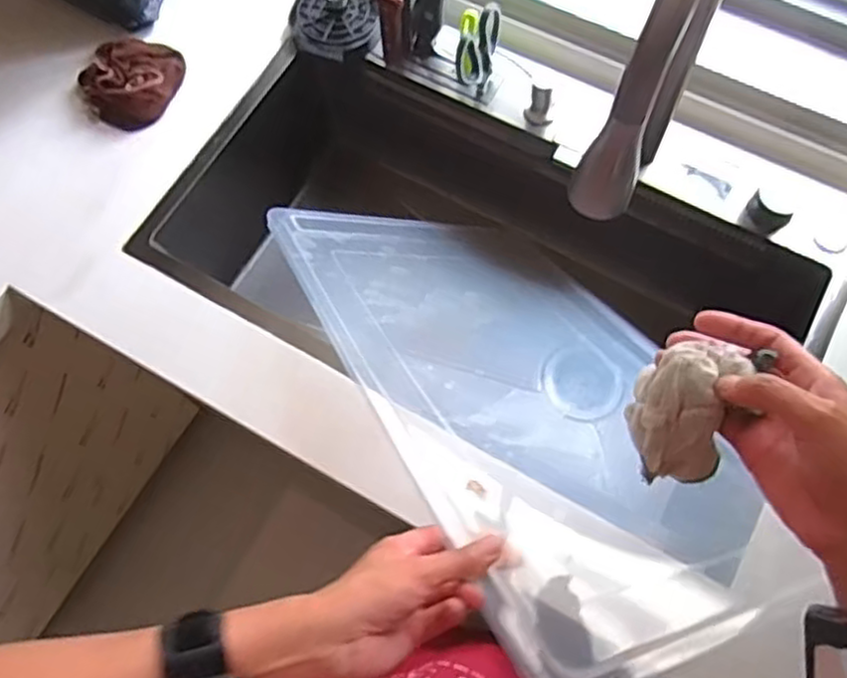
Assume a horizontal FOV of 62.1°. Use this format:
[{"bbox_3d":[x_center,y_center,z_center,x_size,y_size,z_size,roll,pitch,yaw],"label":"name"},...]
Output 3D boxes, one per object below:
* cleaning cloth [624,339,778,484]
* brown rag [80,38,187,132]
[{"bbox_3d":[0.167,0.049,0.462,0.057,0.040,0.089,12,105,26],"label":"cleaning cloth"},{"bbox_3d":[-0.374,-0.330,0.889,0.113,0.044,0.120,19,72,9],"label":"brown rag"}]

